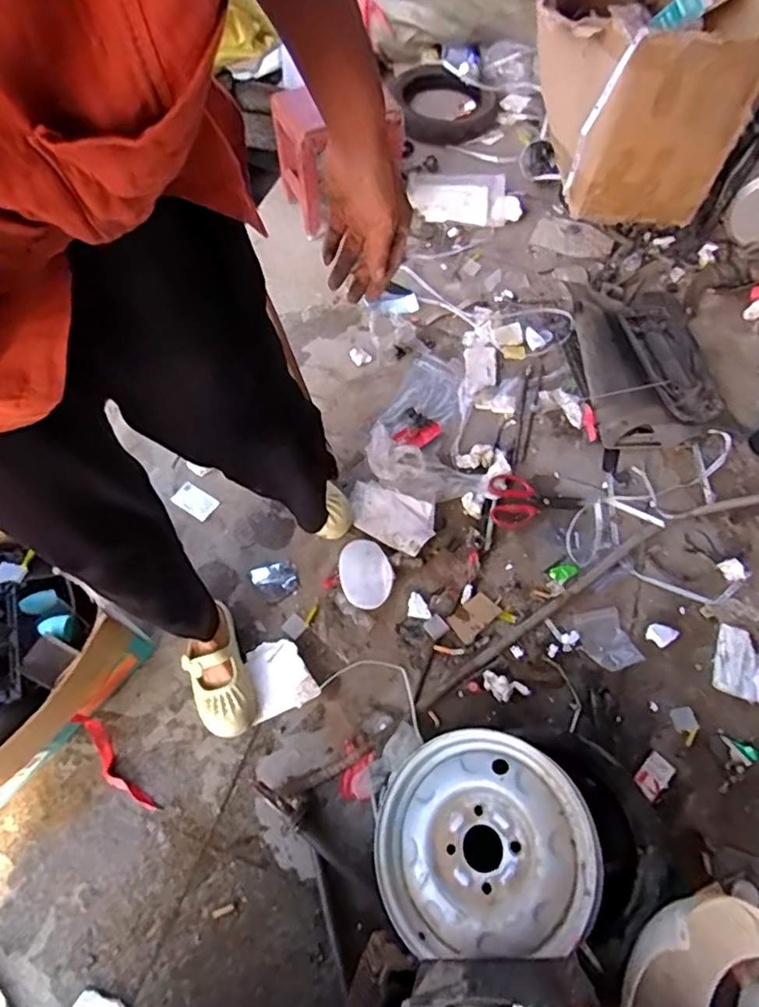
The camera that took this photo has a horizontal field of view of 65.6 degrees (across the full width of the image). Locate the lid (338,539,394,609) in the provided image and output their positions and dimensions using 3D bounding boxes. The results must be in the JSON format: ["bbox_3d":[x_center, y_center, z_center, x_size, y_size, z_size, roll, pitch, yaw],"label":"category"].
[{"bbox_3d":[-0.028,0.135,1.147,0.102,0.039,0.141,-15,65,-8],"label":"lid"}]

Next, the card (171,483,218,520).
[{"bbox_3d":[-0.386,-0.004,1.226,0.088,0.006,0.058,34,59,8],"label":"card"}]

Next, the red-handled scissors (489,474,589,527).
[{"bbox_3d":[0.326,0.004,1.232,0.201,0.016,0.111,10,64,4],"label":"red-handled scissors"}]

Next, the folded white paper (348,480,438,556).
[{"bbox_3d":[0.017,0.026,1.204,0.189,0.033,0.113,26,66,11],"label":"folded white paper"}]

